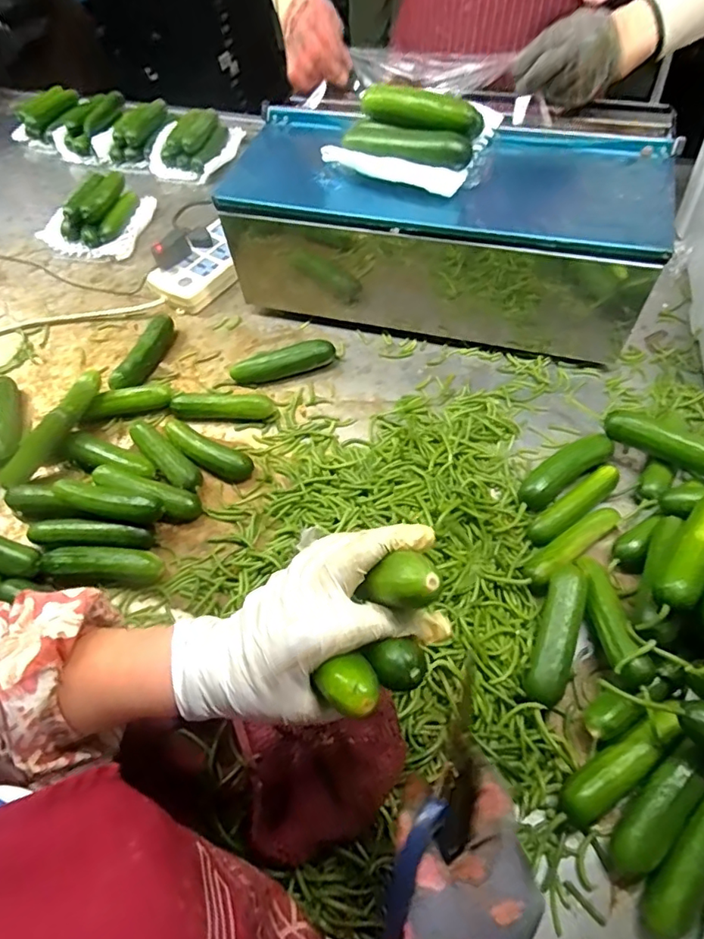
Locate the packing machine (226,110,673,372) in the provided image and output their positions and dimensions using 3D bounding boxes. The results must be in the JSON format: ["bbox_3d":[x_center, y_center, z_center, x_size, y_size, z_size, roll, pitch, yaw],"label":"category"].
[{"bbox_3d":[0.084,-0.320,0.678,0.549,0.184,0.242,11,60,10],"label":"packing machine"}]

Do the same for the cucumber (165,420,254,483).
[{"bbox_3d":[-0.169,-0.022,0.601,0.121,0.025,0.037,25,63,18],"label":"cucumber"}]

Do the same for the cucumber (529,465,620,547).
[{"bbox_3d":[0.225,0.038,0.528,0.116,0.023,0.024,-34,62,-16],"label":"cucumber"}]

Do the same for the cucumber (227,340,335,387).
[{"bbox_3d":[-0.088,-0.137,0.670,0.131,0.033,0.031,-16,59,-6],"label":"cucumber"}]

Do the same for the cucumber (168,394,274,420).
[{"bbox_3d":[-0.155,-0.075,0.630,0.121,0.028,0.025,2,58,5],"label":"cucumber"}]

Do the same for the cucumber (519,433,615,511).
[{"bbox_3d":[0.223,0.001,0.547,0.119,0.038,0.035,-34,62,-16],"label":"cucumber"}]

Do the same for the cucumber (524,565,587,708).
[{"bbox_3d":[0.178,0.142,0.453,0.030,0.043,0.121,18,61,14],"label":"cucumber"}]

